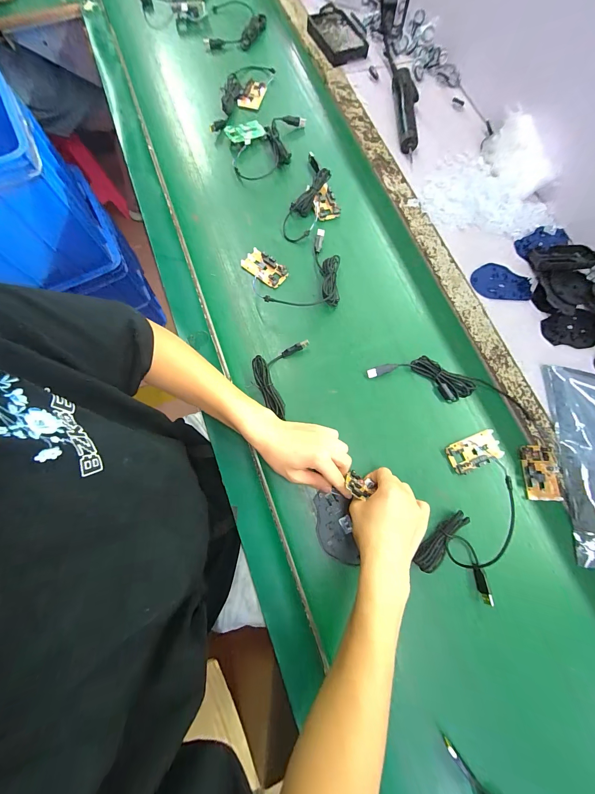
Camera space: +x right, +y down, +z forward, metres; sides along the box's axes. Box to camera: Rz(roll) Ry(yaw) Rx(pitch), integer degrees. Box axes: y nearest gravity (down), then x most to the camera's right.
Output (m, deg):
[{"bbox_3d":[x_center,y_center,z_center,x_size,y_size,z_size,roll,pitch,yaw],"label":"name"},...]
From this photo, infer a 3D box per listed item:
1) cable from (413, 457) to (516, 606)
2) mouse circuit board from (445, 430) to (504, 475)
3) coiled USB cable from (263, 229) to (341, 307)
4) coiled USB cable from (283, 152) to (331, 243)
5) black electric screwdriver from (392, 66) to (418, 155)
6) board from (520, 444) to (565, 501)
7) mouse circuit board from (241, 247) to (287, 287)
[{"bbox_3d":[0.261,0.188,0.403,0.105,0.022,0.194,41,78,9],"label":"cable"},{"bbox_3d":[0.269,0.084,0.438,0.077,0.011,0.045,-21,76,-7],"label":"mouse circuit board"},{"bbox_3d":[0.036,-0.212,0.493,0.107,0.039,0.173,34,76,8],"label":"coiled USB cable"},{"bbox_3d":[0.021,-0.384,0.545,0.055,0.030,0.198,17,80,3],"label":"coiled USB cable"},{"bbox_3d":[0.230,-0.604,0.603,0.047,0.037,0.216,1,76,-1],"label":"black electric screwdriver"},{"bbox_3d":[0.368,0.114,0.434,0.049,0.007,0.079,3,74,0],"label":"board"},{"bbox_3d":[-0.058,-0.227,0.510,0.080,0.015,0.045,39,77,9],"label":"mouse circuit board"}]

